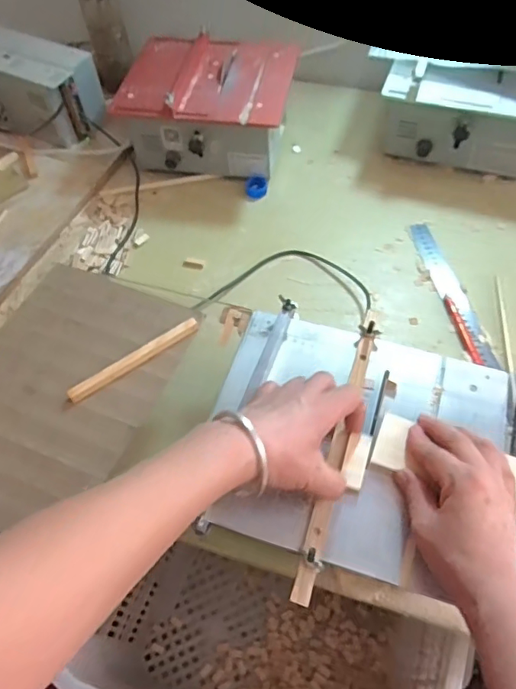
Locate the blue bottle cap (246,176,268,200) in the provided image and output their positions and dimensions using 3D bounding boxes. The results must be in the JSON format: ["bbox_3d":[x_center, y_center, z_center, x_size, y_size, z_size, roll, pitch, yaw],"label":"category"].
[{"bbox_3d":[-0.002,-0.239,0.819,0.032,0.012,0.040,-3,57,3],"label":"blue bottle cap"}]

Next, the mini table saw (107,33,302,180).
[{"bbox_3d":[-0.078,-0.354,0.820,0.256,0.127,0.182,5,58,8],"label":"mini table saw"}]

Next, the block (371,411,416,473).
[{"bbox_3d":[0.123,0.088,0.488,0.029,0.004,0.051,19,61,16],"label":"block"}]

